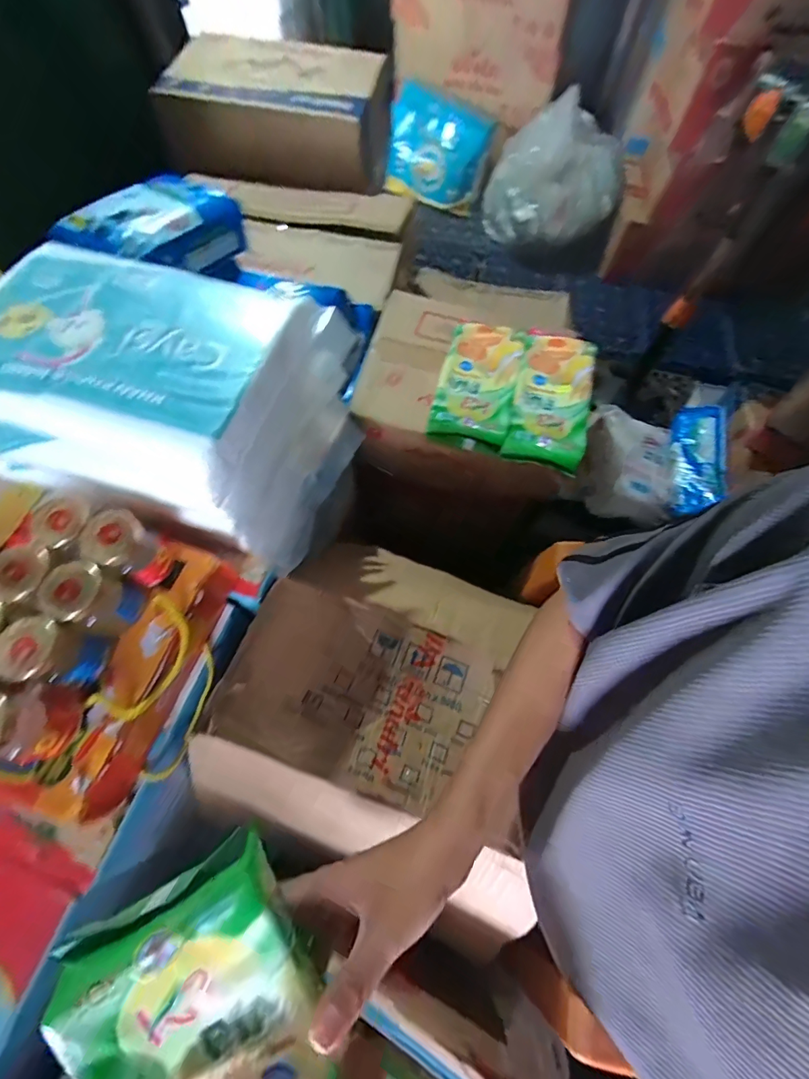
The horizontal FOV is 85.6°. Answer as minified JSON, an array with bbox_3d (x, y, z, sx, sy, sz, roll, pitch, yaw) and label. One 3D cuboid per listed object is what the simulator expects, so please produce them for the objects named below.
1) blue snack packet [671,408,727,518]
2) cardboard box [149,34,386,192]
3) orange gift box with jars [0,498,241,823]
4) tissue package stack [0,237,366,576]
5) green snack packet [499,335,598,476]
[{"bbox_3d":[0.486,-0.131,0.721,0.077,0.025,0.197,-9,61,40],"label":"blue snack packet"},{"bbox_3d":[-0.266,-0.898,0.912,0.428,0.143,0.302,2,66,-1],"label":"cardboard box"},{"bbox_3d":[-0.288,0.108,0.406,0.160,0.140,0.249,16,66,5],"label":"orange gift box with jars"},{"bbox_3d":[-0.246,-0.146,0.468,0.323,0.193,0.236,17,67,6],"label":"tissue package stack"},{"bbox_3d":[0.218,-0.207,0.647,0.112,0.039,0.213,16,66,5],"label":"green snack packet"}]

